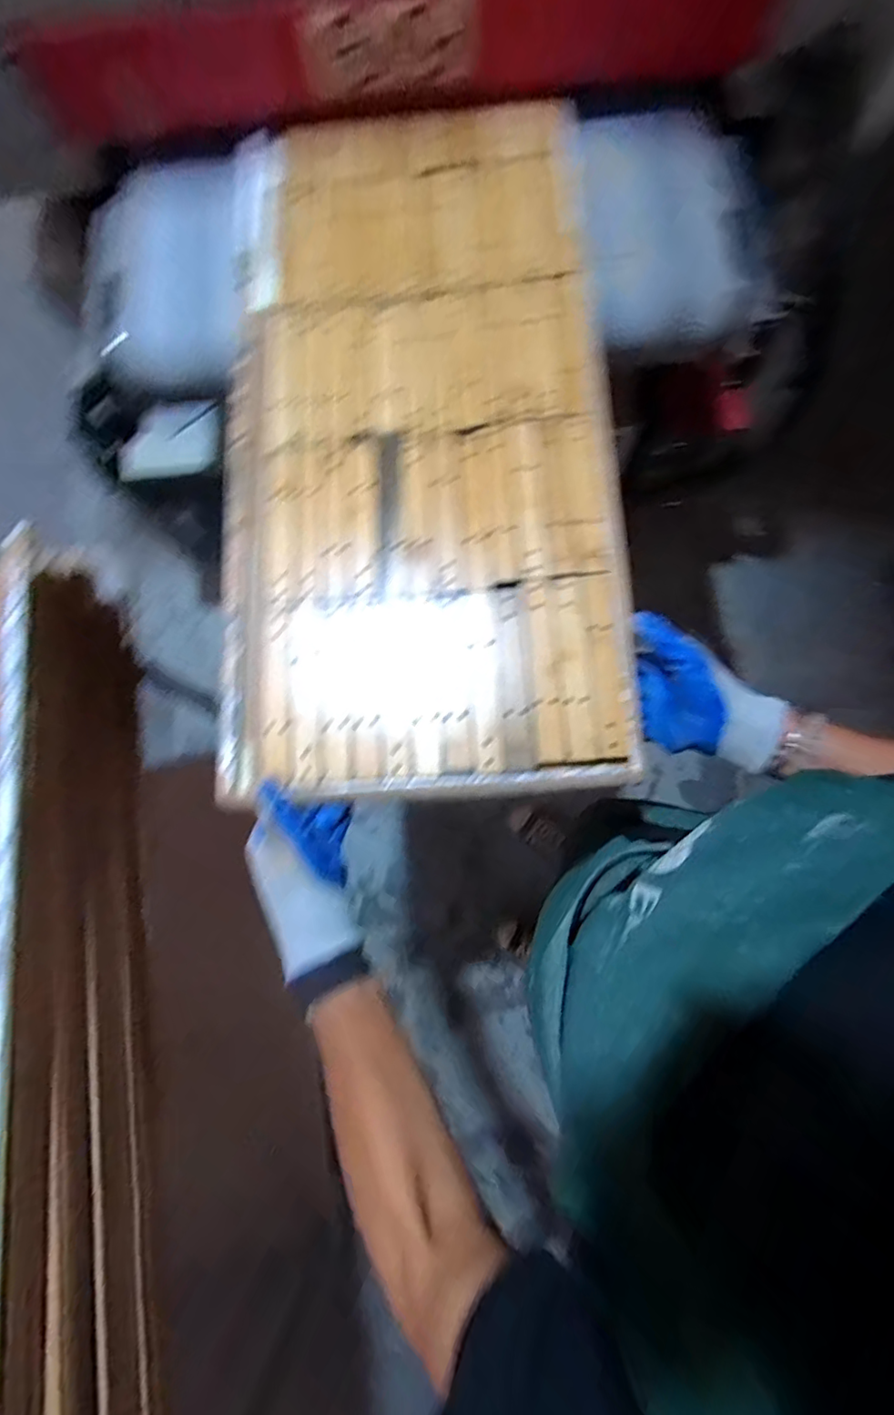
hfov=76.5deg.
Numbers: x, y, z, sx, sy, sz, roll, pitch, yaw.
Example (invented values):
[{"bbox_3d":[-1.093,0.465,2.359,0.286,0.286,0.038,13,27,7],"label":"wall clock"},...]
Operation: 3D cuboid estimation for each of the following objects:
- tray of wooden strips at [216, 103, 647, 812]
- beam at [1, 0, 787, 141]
[{"bbox_3d":[-0.043,-0.320,0.634,0.413,0.031,0.830,-3,76,3],"label":"tray of wooden strips"},{"bbox_3d":[-0.108,-0.756,0.677,0.831,0.130,0.081,-1,67,2],"label":"beam"}]

